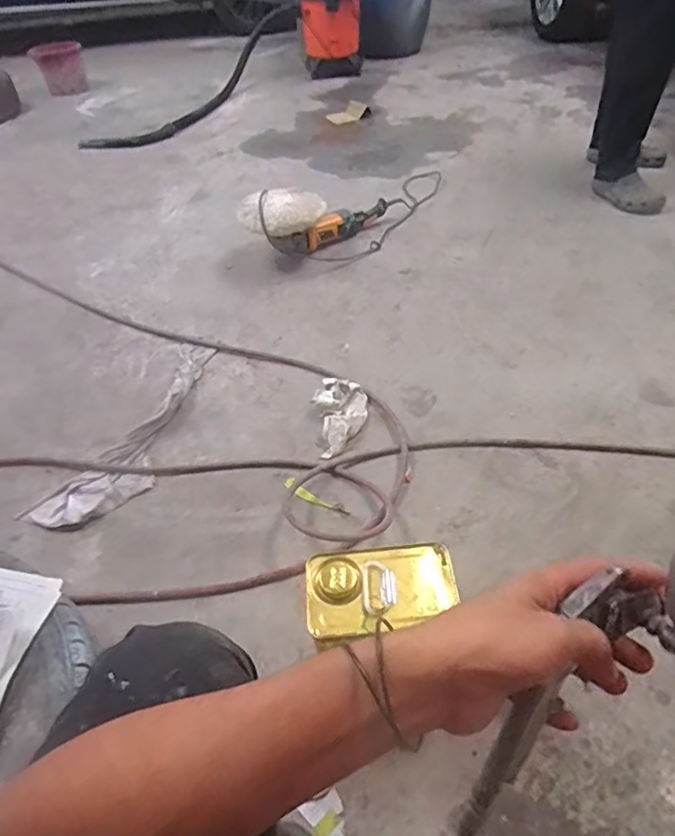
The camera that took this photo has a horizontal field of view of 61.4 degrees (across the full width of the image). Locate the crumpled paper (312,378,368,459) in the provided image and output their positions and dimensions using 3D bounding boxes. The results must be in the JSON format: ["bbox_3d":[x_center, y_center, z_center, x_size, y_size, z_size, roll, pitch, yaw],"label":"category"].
[{"bbox_3d":[0.009,-0.004,1.160,0.109,0.045,0.201,-5,43,0],"label":"crumpled paper"}]

